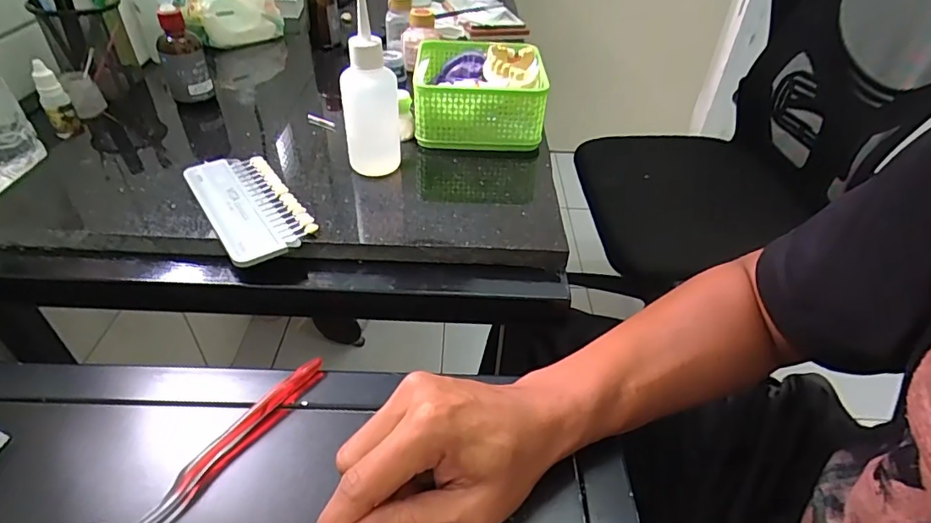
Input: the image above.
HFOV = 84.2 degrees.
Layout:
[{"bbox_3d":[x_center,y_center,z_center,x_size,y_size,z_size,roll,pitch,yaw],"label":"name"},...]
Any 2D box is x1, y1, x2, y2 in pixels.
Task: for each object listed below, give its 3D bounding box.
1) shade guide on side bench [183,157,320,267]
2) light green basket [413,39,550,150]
[{"bbox_3d":[-0.181,-0.049,0.429,0.067,0.010,0.146,-24,48,-29],"label":"shade guide on side bench"},{"bbox_3d":[0.015,-0.184,0.550,0.127,0.073,0.140,3,40,-1],"label":"light green basket"}]

